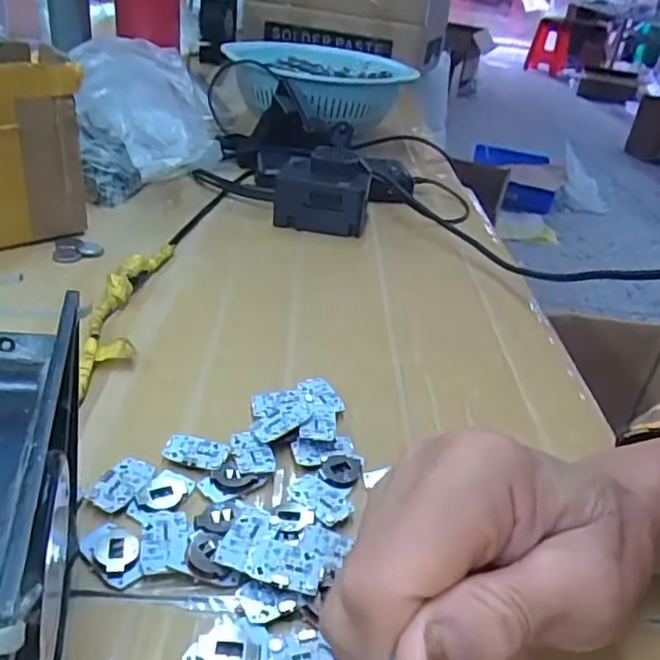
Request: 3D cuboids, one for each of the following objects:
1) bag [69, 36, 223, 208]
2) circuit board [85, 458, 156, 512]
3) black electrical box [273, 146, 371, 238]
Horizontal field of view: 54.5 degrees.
[{"bbox_3d":[-0.157,-0.173,0.546,0.104,0.125,0.087,-8,35,-26],"label":"bag"},{"bbox_3d":[-0.091,0.066,0.279,0.019,0.004,0.027,19,33,17],"label":"circuit board"},{"bbox_3d":[-0.004,-0.121,0.560,0.079,0.061,0.061,13,31,7],"label":"black electrical box"}]

